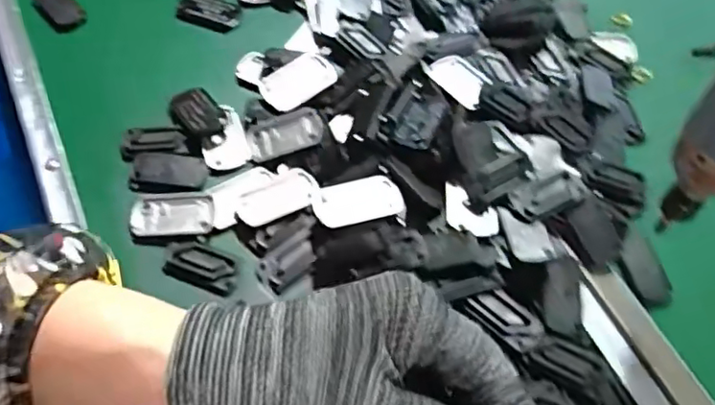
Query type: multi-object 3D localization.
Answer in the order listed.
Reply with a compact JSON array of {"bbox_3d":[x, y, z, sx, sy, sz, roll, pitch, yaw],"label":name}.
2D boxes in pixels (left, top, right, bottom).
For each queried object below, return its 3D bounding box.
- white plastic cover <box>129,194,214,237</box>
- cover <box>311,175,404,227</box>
[{"bbox_3d":[-0.117,0.009,0.381,0.051,0.007,0.028,2,60,-3],"label":"white plastic cover"},{"bbox_3d":[0.000,0.000,0.378,0.055,0.008,0.029,-10,61,-9],"label":"cover"}]

